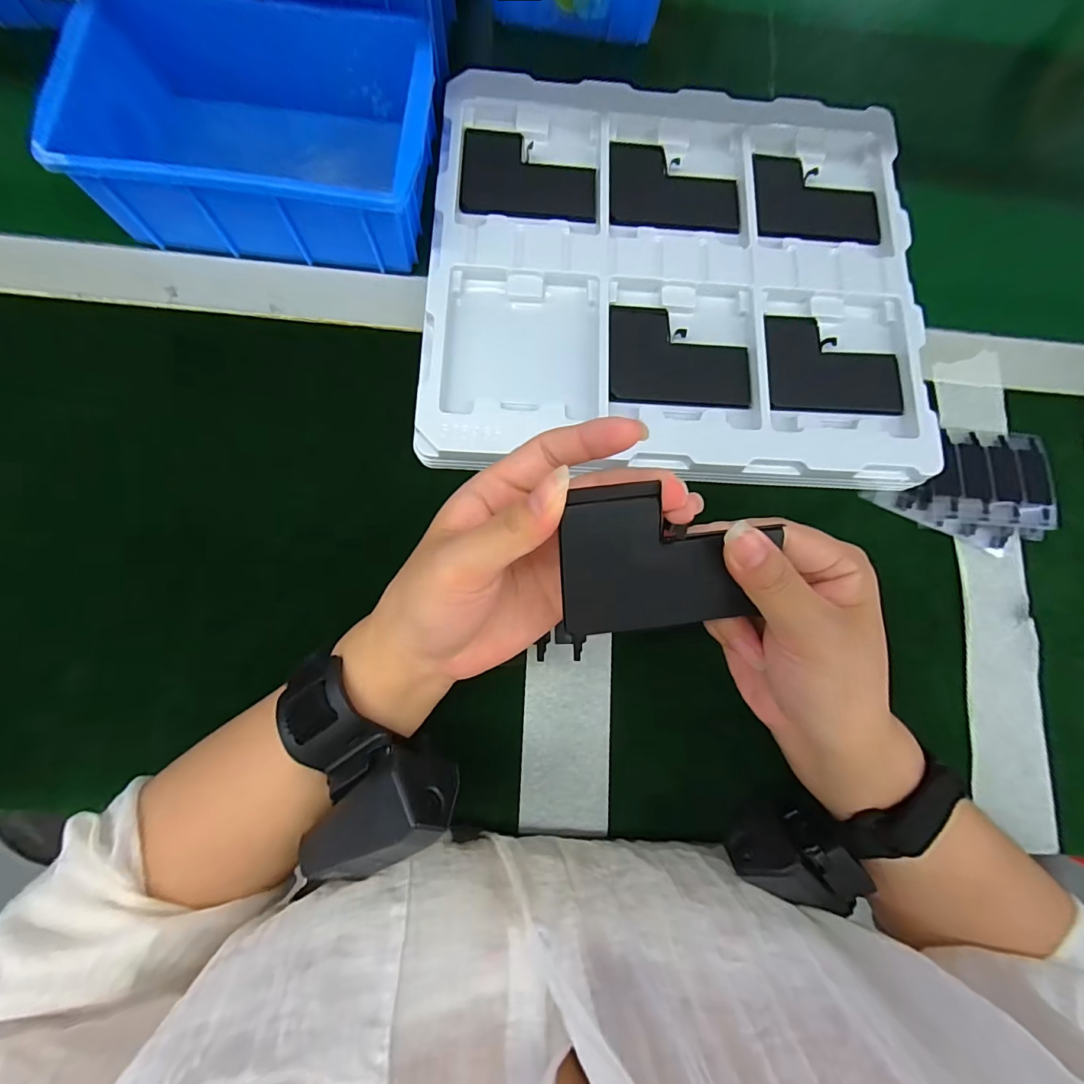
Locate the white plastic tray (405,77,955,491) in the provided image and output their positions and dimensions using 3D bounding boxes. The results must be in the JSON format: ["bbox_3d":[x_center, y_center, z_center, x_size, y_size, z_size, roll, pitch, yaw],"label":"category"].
[{"bbox_3d":[0.088,-0.183,0.306,0.316,0.021,0.287,2,83,-4],"label":"white plastic tray"}]

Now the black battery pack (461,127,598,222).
[{"bbox_3d":[-0.009,-0.252,0.321,0.091,0.010,0.068,1,83,-4],"label":"black battery pack"}]

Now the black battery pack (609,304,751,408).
[{"bbox_3d":[0.088,-0.119,0.301,0.089,0.011,0.064,2,83,-4],"label":"black battery pack"}]

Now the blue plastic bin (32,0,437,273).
[{"bbox_3d":[-0.175,-0.264,0.306,0.202,0.076,0.144,6,82,-3],"label":"blue plastic bin"}]

